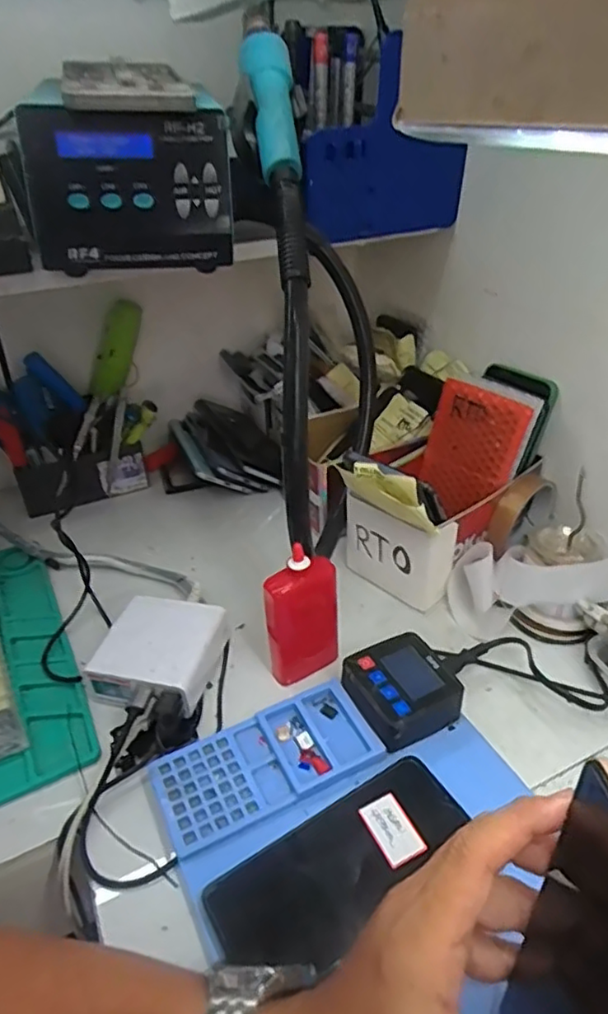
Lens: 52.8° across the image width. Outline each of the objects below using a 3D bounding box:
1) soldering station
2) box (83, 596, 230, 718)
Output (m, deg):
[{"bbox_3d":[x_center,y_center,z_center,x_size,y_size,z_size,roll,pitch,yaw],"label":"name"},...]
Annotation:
[{"bbox_3d":[-0.150,-0.271,0.509,0.150,0.114,0.144,-14,35,-16],"label":"soldering station"},{"bbox_3d":[-0.118,0.122,0.498,0.087,0.042,0.091,6,35,14],"label":"box"}]

